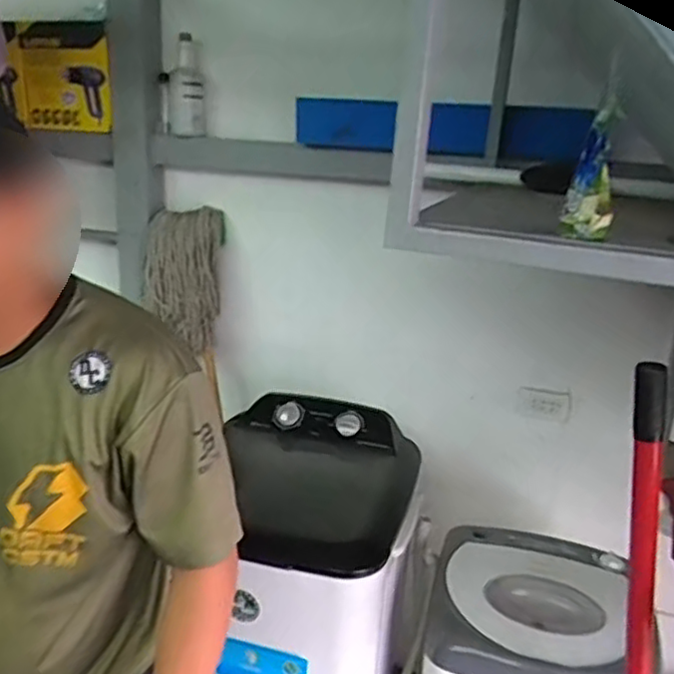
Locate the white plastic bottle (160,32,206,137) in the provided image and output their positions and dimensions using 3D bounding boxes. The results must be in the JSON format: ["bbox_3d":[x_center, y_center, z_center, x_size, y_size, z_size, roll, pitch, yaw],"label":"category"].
[{"bbox_3d":[-0.398,-0.651,1.722,0.108,0.237,0.094,-1,18,-11],"label":"white plastic bottle"}]

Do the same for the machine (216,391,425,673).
[{"bbox_3d":[-0.108,0.645,1.490,0.512,0.837,0.529,4,18,4],"label":"machine"}]

